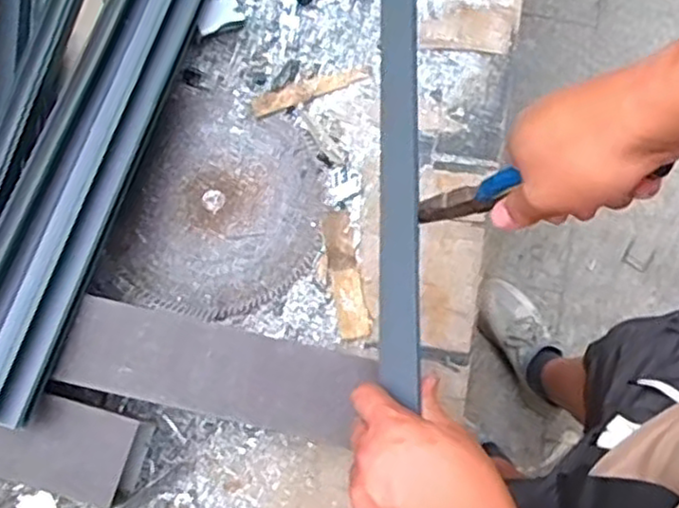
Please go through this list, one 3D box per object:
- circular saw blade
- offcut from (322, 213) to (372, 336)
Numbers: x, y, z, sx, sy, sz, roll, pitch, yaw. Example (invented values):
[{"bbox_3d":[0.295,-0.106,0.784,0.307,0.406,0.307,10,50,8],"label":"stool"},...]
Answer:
[{"bbox_3d":[-0.123,-0.046,0.757,0.207,0.009,0.238,19,80,6],"label":"circular saw blade"},{"bbox_3d":[0.006,0.020,0.737,0.030,0.009,0.131,-9,80,-2],"label":"offcut"}]

